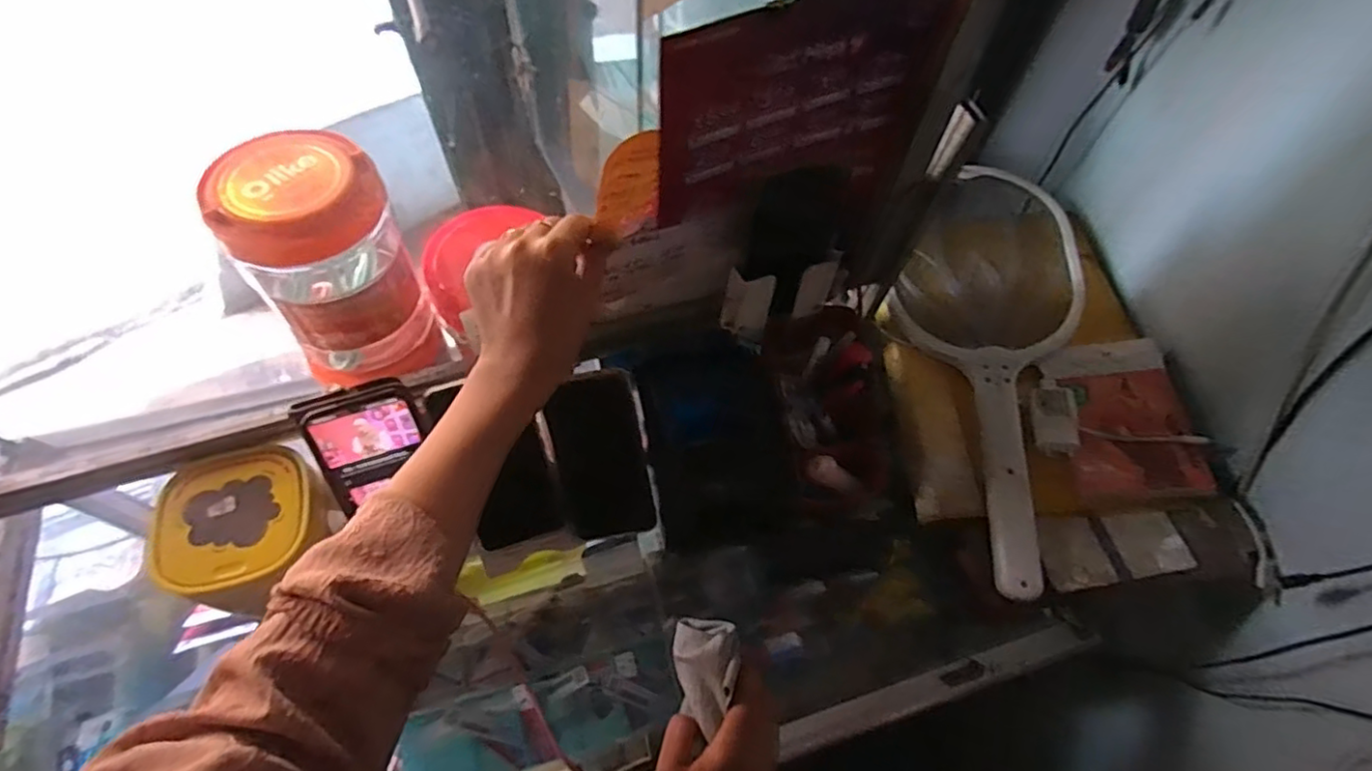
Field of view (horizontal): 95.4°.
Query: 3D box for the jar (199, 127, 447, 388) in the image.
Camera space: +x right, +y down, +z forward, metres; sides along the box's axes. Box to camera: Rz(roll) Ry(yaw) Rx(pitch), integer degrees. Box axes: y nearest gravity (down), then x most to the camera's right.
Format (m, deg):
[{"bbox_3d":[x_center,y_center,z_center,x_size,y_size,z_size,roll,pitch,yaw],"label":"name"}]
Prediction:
[{"bbox_3d":[-0.258,-0.086,0.466,0.099,0.167,0.092,2,60,-3],"label":"jar"}]

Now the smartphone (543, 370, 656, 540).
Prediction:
[{"bbox_3d":[-0.073,0.065,0.541,0.077,0.159,0.010,-12,26,-11],"label":"smartphone"}]

